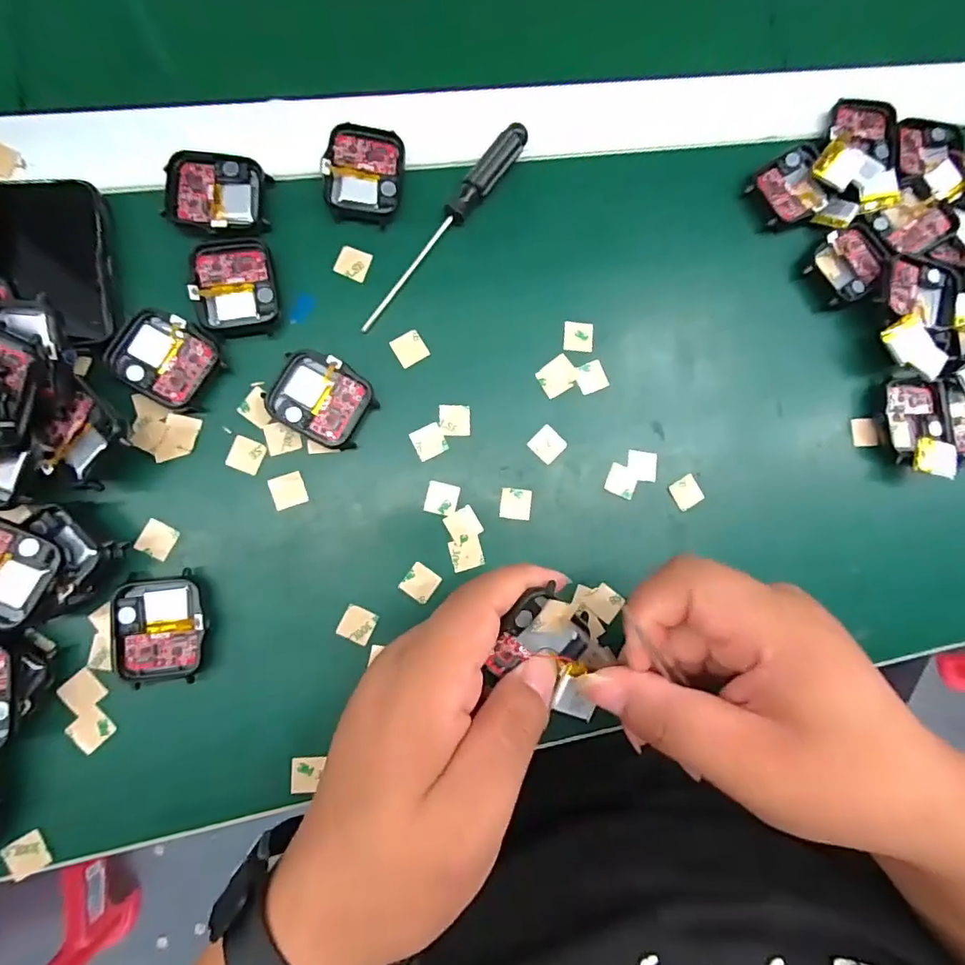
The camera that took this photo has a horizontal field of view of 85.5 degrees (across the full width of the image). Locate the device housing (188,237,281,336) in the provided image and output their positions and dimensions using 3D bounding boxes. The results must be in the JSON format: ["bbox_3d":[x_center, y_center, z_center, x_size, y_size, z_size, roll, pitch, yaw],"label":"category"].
[{"bbox_3d":[-0.116,-0.092,0.245,0.036,0.005,0.045,-8,85,-8],"label":"device housing"}]

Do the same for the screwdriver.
[{"bbox_3d":[-0.019,-0.129,0.263,0.012,0.012,0.130,37,81,-2],"label":"screwdriver"}]

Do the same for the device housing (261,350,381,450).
[{"bbox_3d":[-0.077,-0.039,0.248,0.045,0.011,0.037,30,82,-3],"label":"device housing"}]

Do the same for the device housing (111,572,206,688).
[{"bbox_3d":[-0.140,0.064,0.230,0.037,0.013,0.046,-6,85,-8],"label":"device housing"}]

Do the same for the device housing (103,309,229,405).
[{"bbox_3d":[-0.146,-0.057,0.241,0.041,0.010,0.037,37,81,-2],"label":"device housing"}]

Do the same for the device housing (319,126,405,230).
[{"bbox_3d":[-0.059,-0.153,0.260,0.037,0.010,0.045,6,84,-6],"label":"device housing"}]

